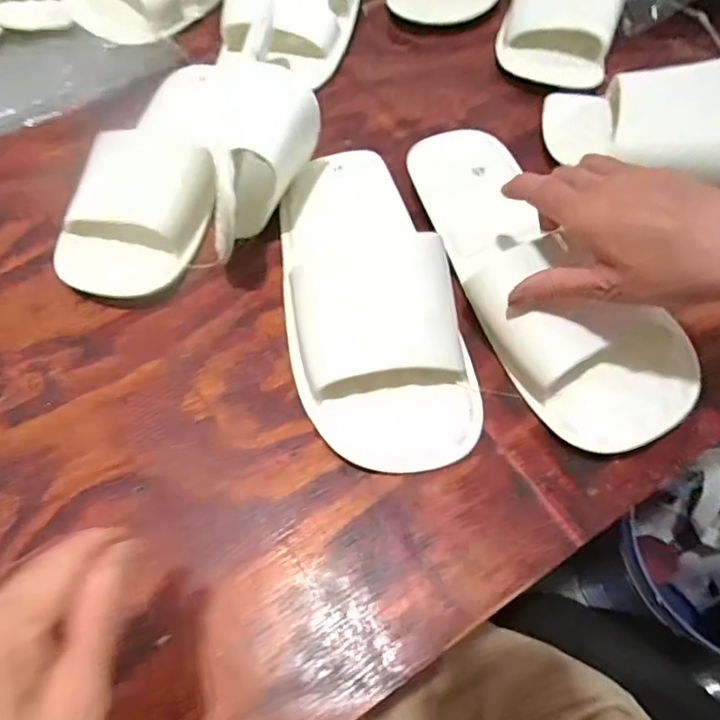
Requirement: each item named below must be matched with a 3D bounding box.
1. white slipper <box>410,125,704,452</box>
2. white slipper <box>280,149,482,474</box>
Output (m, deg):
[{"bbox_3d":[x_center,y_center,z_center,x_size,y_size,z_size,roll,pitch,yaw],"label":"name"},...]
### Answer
[{"bbox_3d":[0.118,-0.067,0.388,0.102,0.042,0.265,-21,64,-9],"label":"white slipper"},{"bbox_3d":[0.000,-0.054,0.388,0.108,0.054,0.256,-12,61,-4],"label":"white slipper"}]

